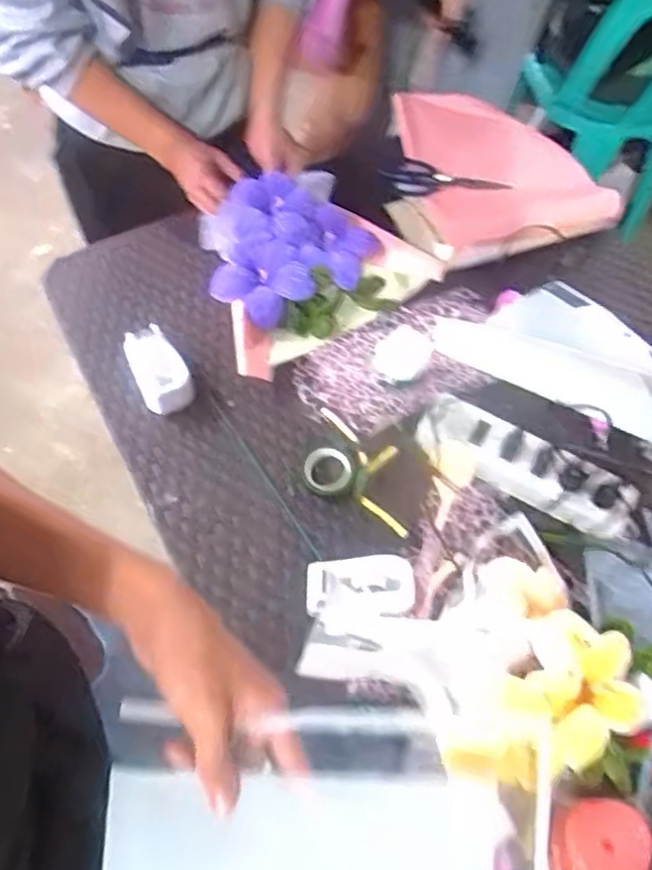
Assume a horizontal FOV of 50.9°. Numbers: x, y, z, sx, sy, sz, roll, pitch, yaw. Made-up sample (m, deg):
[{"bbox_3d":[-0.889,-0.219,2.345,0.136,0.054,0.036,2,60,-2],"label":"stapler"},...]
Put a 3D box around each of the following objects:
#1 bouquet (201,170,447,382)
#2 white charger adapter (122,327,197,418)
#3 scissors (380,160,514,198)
[{"bbox_3d":[-0.033,-0.227,0.881,0.299,0.086,0.214,-37,67,-22],"label":"bouquet"},{"bbox_3d":[-0.200,-0.077,0.812,0.058,0.038,0.102,-23,63,-16],"label":"white charger adapter"},{"bbox_3d":[0.189,-0.399,1.087,0.196,0.022,0.073,15,59,6],"label":"scissors"}]

